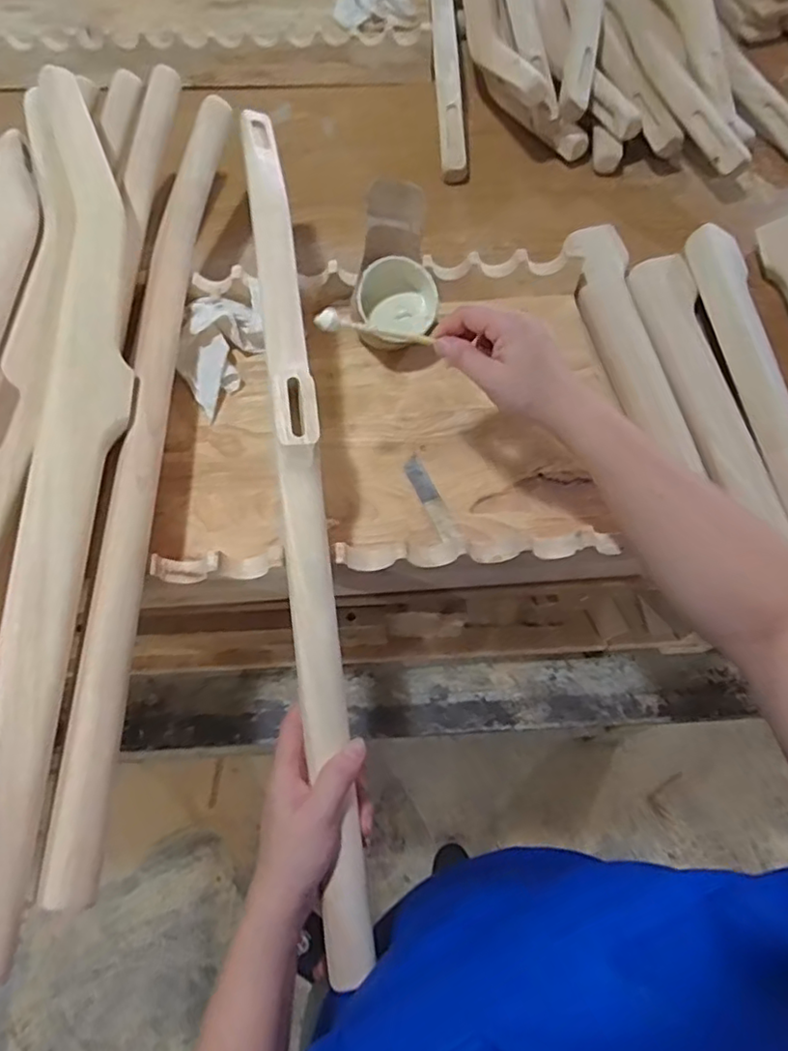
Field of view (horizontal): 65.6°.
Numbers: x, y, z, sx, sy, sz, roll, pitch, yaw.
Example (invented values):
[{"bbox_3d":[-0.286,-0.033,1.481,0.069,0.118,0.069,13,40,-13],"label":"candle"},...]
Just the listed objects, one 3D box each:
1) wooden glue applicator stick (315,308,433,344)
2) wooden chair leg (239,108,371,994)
[{"bbox_3d":[-0.015,-0.149,0.466,0.090,0.015,0.010,4,57,-22],"label":"wooden glue applicator stick"},{"bbox_3d":[-0.078,-0.052,0.487,0.040,0.065,0.727,-8,76,-3],"label":"wooden chair leg"}]

